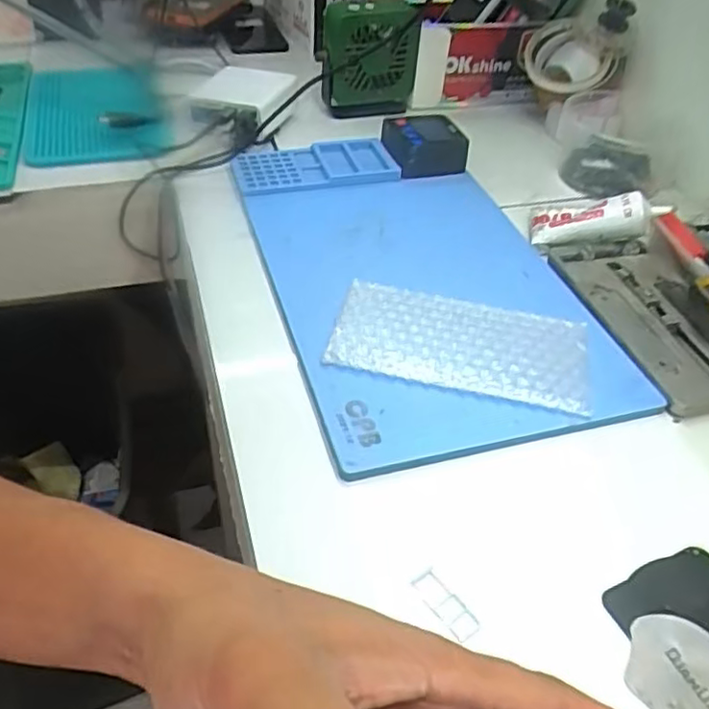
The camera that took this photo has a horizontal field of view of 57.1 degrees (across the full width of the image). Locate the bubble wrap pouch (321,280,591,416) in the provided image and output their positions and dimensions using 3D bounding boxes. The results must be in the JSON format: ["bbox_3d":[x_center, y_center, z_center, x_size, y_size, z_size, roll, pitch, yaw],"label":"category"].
[{"bbox_3d":[0.071,-0.009,0.436,0.164,0.013,0.081,12,44,8],"label":"bubble wrap pouch"}]

